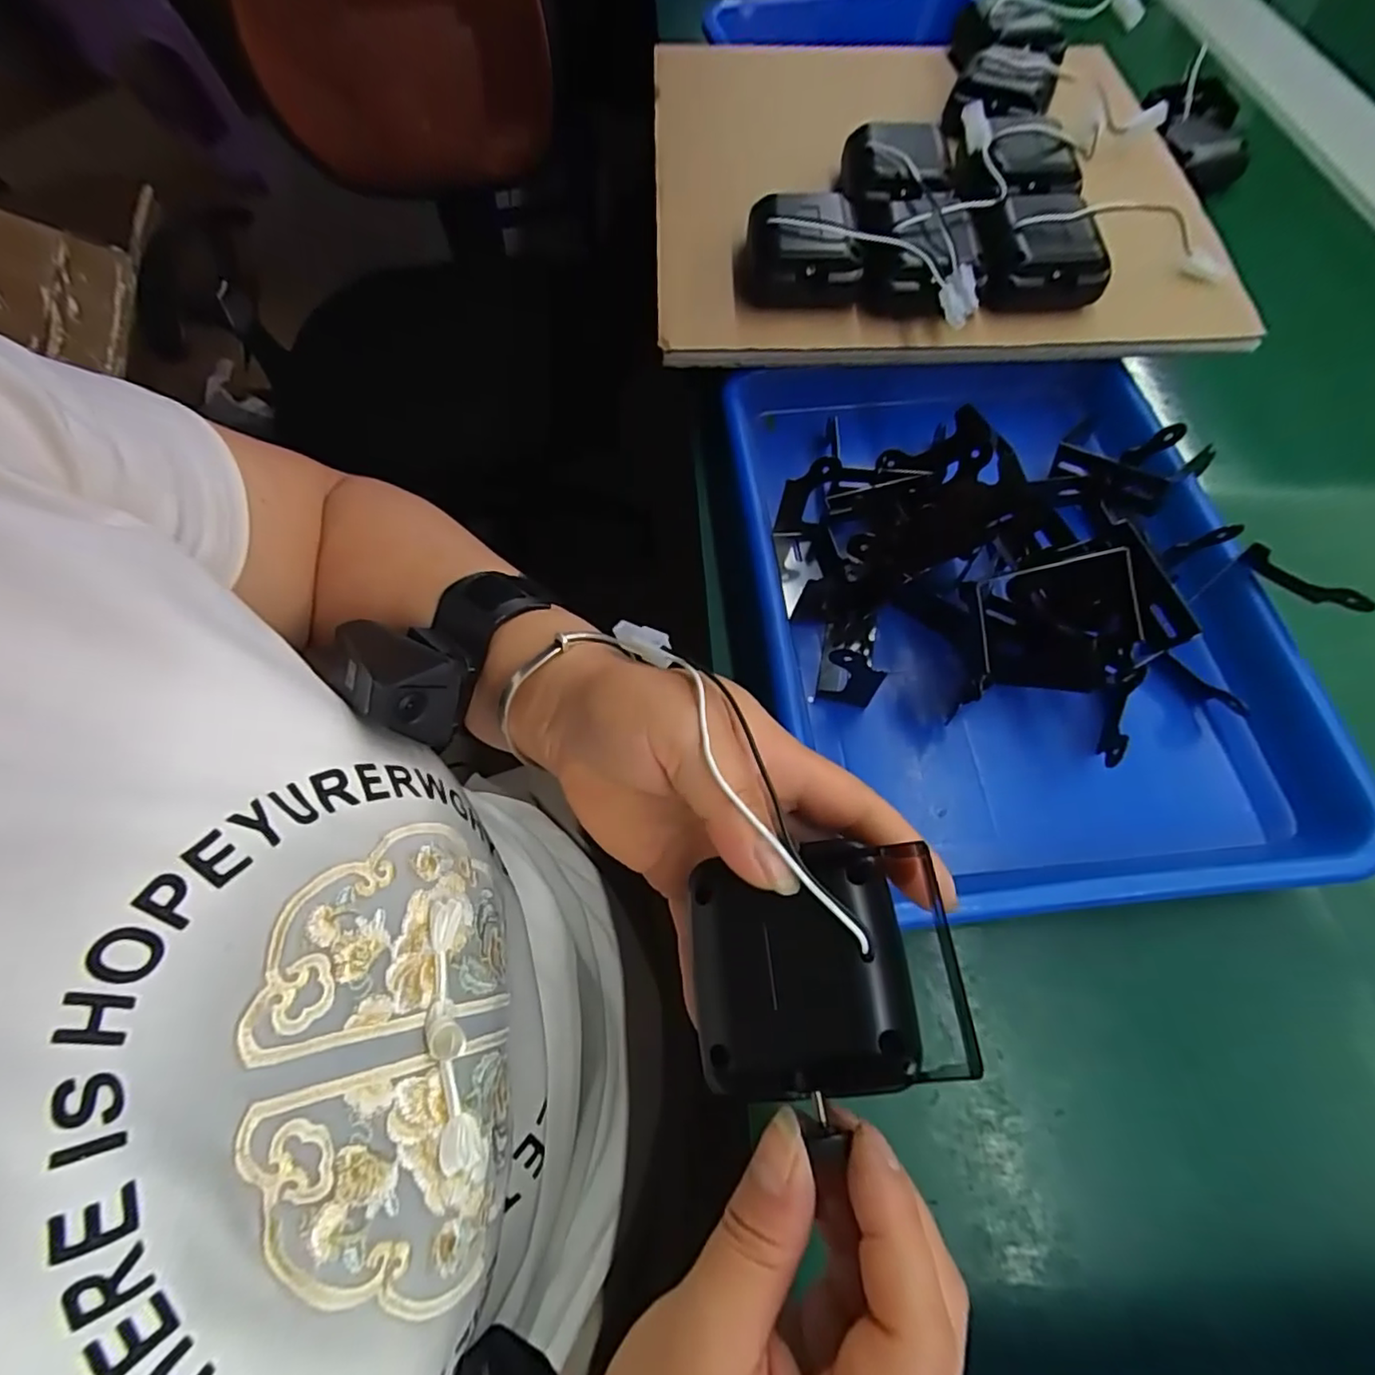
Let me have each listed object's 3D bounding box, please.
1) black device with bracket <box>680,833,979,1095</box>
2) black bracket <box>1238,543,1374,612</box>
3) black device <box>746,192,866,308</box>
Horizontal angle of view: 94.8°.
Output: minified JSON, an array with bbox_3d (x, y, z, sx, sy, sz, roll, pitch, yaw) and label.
[{"bbox_3d":[0.041,0.084,0.188,0.076,0.025,0.065,-5,64,1],"label":"black device with bracket"},{"bbox_3d":[0.282,-0.049,0.291,0.050,0.020,0.009,38,72,19],"label":"black bracket"},{"bbox_3d":[0.065,-0.254,0.366,0.066,0.034,0.060,-1,64,3],"label":"black device"}]

